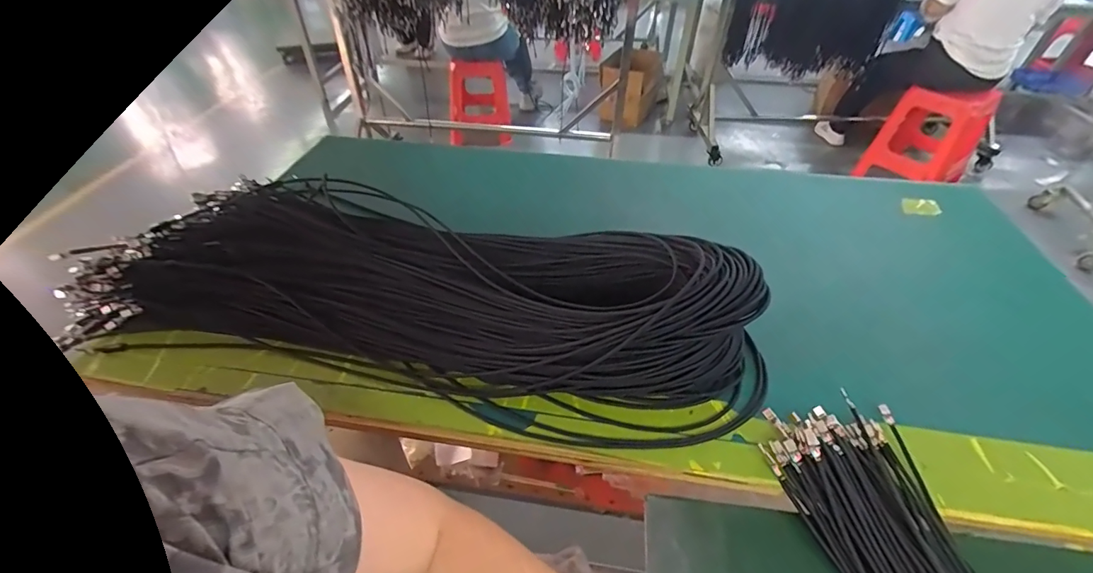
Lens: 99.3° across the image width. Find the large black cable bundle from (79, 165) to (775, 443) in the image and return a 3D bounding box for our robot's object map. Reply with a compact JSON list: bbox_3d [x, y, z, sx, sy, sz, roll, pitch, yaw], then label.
[{"bbox_3d":[-0.149,-0.026,0.559,0.792,0.126,0.320,7,43,6],"label":"large black cable bundle"}]

